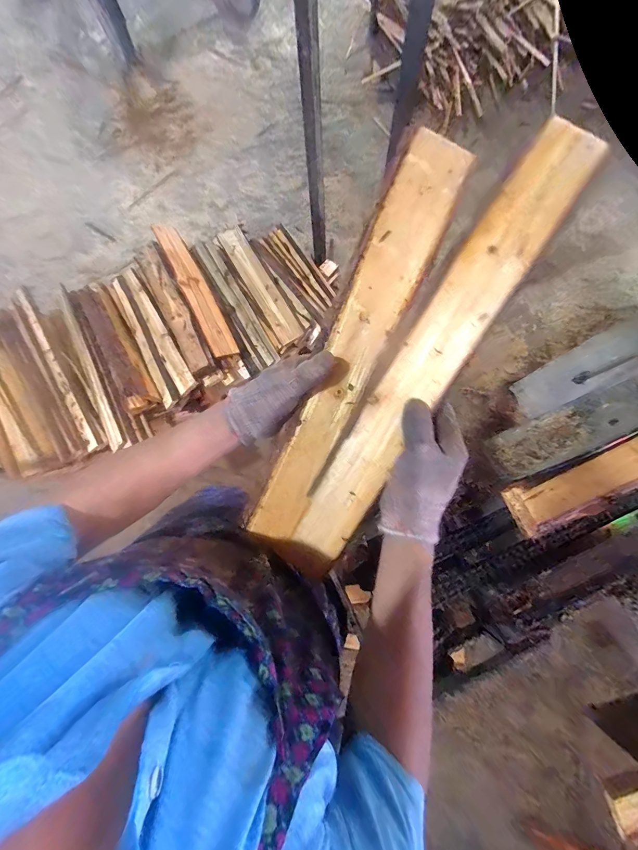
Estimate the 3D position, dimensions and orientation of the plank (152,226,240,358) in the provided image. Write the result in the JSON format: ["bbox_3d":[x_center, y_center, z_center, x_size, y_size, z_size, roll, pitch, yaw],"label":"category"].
[{"bbox_3d":[-0.384,-0.436,1.020,0.091,0.036,0.488,-22,84,-38],"label":"plank"}]

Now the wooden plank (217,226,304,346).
[{"bbox_3d":[-0.207,-0.489,1.113,0.086,0.047,0.504,-29,80,-6],"label":"wooden plank"}]

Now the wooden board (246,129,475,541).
[{"bbox_3d":[0.033,-0.071,0.372,0.068,0.029,0.470,26,100,5],"label":"wooden board"}]

